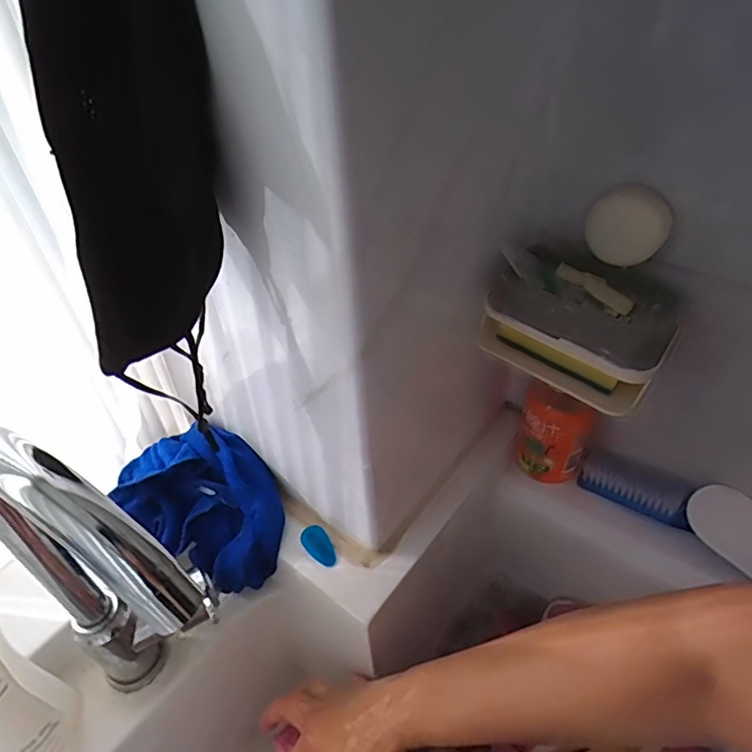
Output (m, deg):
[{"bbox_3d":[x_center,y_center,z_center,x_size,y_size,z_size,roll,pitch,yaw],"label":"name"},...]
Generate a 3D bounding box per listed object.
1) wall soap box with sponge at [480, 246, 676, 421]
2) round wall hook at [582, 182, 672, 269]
[{"bbox_3d":[0.154,-0.039,0.413,0.135,0.080,0.076,26,51,27],"label":"wall soap box with sponge"},{"bbox_3d":[0.178,-0.106,0.385,0.052,0.056,0.014,9,45,12],"label":"round wall hook"}]

